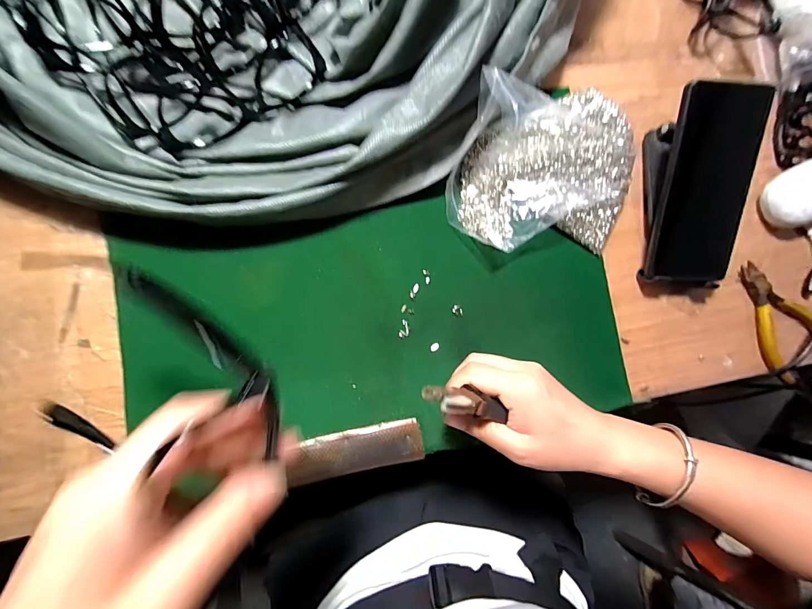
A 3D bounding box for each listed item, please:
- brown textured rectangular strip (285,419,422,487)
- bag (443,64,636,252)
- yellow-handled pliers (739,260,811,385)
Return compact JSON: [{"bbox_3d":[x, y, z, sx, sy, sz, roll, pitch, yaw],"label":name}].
[{"bbox_3d":[-0.040,0.121,0.312,0.107,0.005,0.035,-10,87,-8],"label":"brown textured rectangular strip"},{"bbox_3d":[0.124,-0.118,0.336,0.152,0.037,0.144,17,84,-6],"label":"bag"},{"bbox_3d":[0.381,0.010,0.374,0.073,0.017,0.117,-18,88,-9],"label":"yellow-handled pliers"}]

